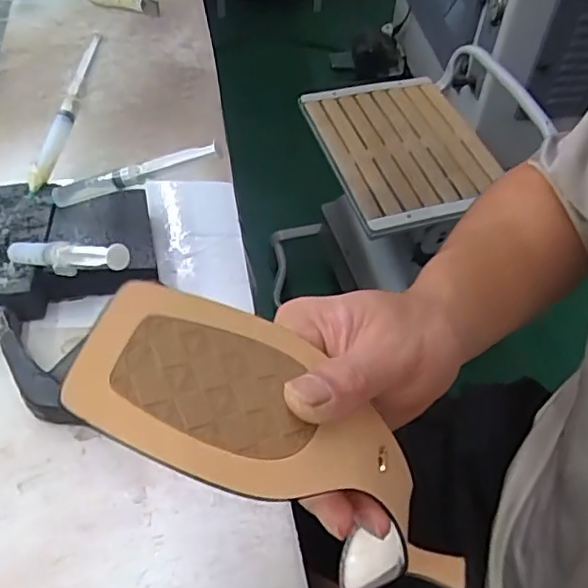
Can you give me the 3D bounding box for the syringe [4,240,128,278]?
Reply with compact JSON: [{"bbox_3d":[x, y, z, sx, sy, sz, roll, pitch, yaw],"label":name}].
[{"bbox_3d":[-0.165,-0.025,0.424,0.154,0.015,0.022,6,44,43],"label":"syringe"}]

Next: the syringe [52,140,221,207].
[{"bbox_3d":[-0.131,-0.097,0.493,0.151,0.019,0.013,-13,50,16],"label":"syringe"}]

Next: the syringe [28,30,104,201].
[{"bbox_3d":[-0.202,-0.159,0.538,0.011,0.022,0.156,14,77,9],"label":"syringe"}]

